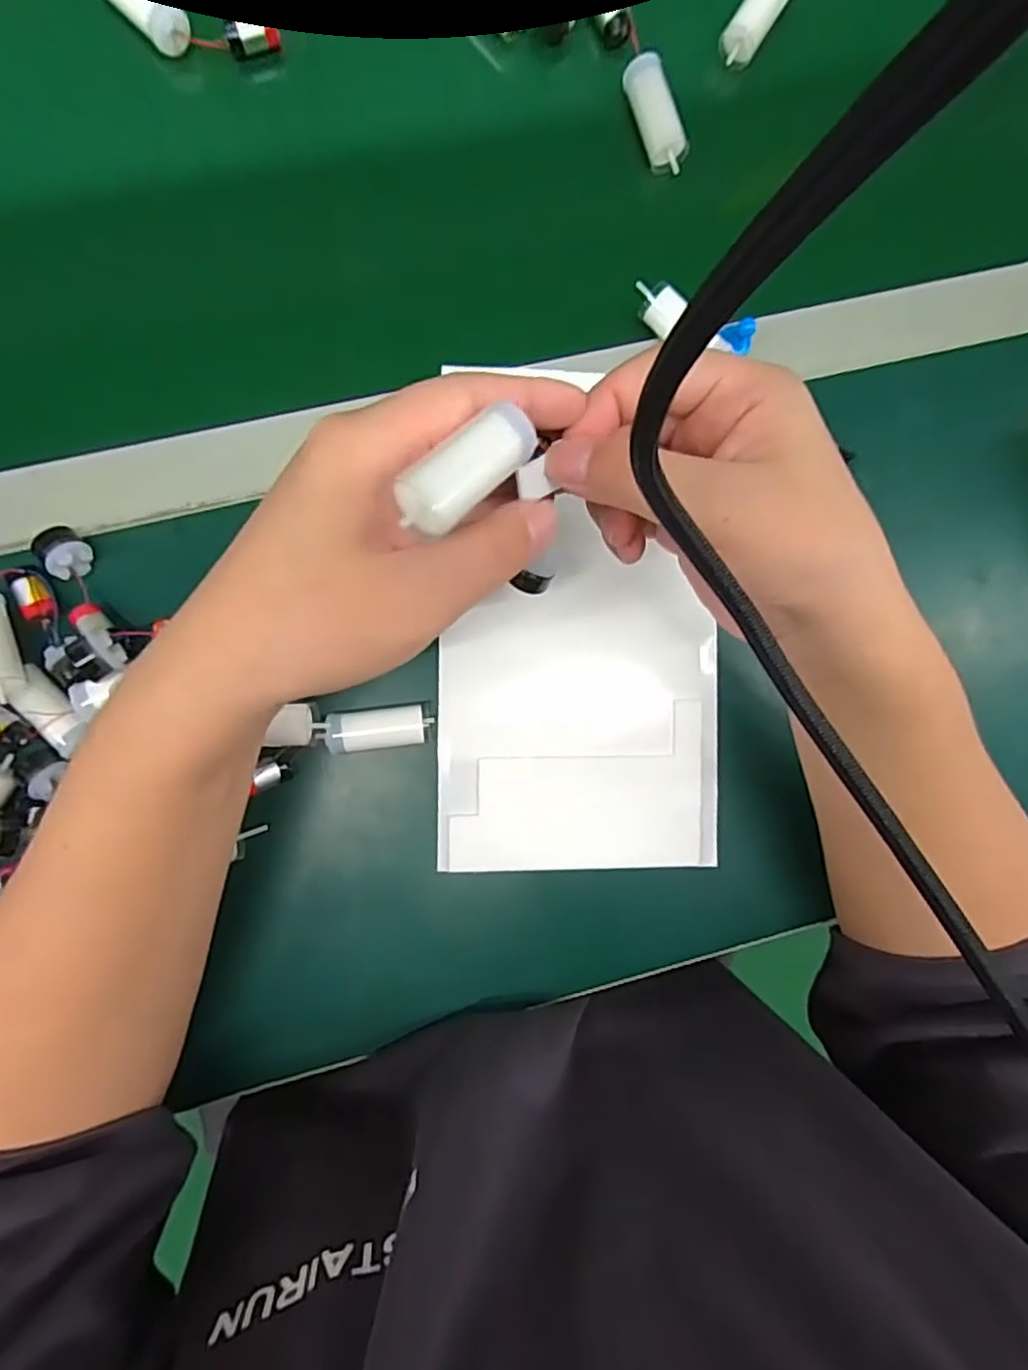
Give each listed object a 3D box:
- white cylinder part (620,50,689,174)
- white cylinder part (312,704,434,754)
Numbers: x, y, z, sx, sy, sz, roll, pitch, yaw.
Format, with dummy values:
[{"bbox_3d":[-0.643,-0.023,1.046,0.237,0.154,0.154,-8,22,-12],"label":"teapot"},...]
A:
[{"bbox_3d":[0.079,-0.315,0.360,0.020,0.019,0.058,-20,92,-4],"label":"white cylinder part"},{"bbox_3d":[-0.070,0.022,0.331,0.054,0.016,0.020,-6,91,-5],"label":"white cylinder part"}]

